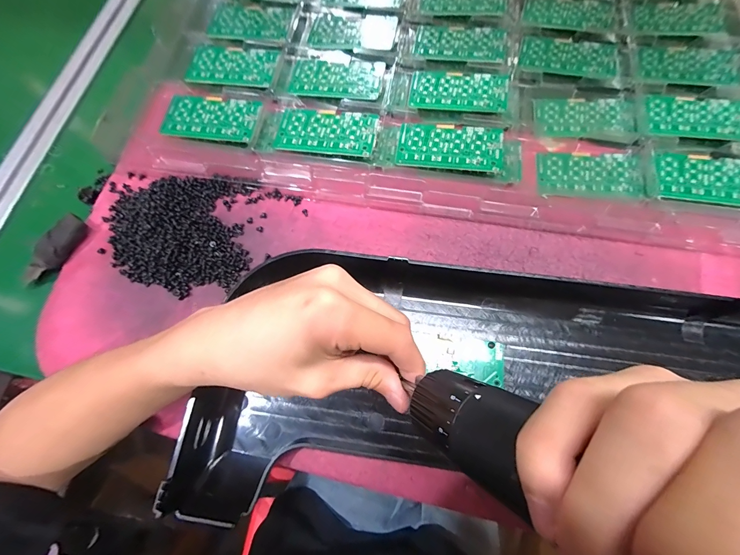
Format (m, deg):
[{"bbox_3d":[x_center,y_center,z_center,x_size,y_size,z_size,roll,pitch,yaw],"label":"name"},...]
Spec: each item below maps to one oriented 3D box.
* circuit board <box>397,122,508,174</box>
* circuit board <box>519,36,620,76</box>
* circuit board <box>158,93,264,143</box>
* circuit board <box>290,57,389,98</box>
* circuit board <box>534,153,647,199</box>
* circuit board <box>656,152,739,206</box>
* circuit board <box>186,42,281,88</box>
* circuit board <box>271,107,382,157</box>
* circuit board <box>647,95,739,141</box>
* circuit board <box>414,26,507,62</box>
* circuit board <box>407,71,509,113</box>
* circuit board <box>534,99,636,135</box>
[{"bbox_3d":[0.074,-0.122,0.301,0.094,0.007,0.049,8,72,4],"label":"circuit board"},{"bbox_3d":[0.205,-0.228,0.336,0.094,0.004,0.053,12,72,5],"label":"circuit board"},{"bbox_3d":[-0.153,-0.155,0.314,0.091,0.008,0.049,5,72,3],"label":"circuit board"},{"bbox_3d":[-0.034,-0.206,0.331,0.093,0.004,0.048,10,72,5],"label":"circuit board"},{"bbox_3d":[0.204,-0.095,0.303,0.089,0.004,0.048,6,73,10],"label":"circuit board"},{"bbox_3d":[0.301,-0.085,0.283,0.087,0.004,0.048,10,74,10],"label":"circuit board"},{"bbox_3d":[-0.142,-0.221,0.337,0.088,0.005,0.048,13,73,6],"label":"circuit board"},{"bbox_3d":[-0.041,-0.140,0.309,0.093,0.007,0.045,9,72,4],"label":"circuit board"},{"bbox_3d":[0.311,-0.150,0.304,0.086,0.005,0.049,12,73,5],"label":"circuit board"},{"bbox_3d":[0.096,-0.250,0.344,0.092,0.004,0.049,10,72,5],"label":"circuit board"},{"bbox_3d":[0.089,-0.186,0.322,0.094,0.005,0.048,8,72,4],"label":"circuit board"},{"bbox_3d":[0.216,-0.163,0.328,0.090,0.004,0.044,4,74,9],"label":"circuit board"}]

